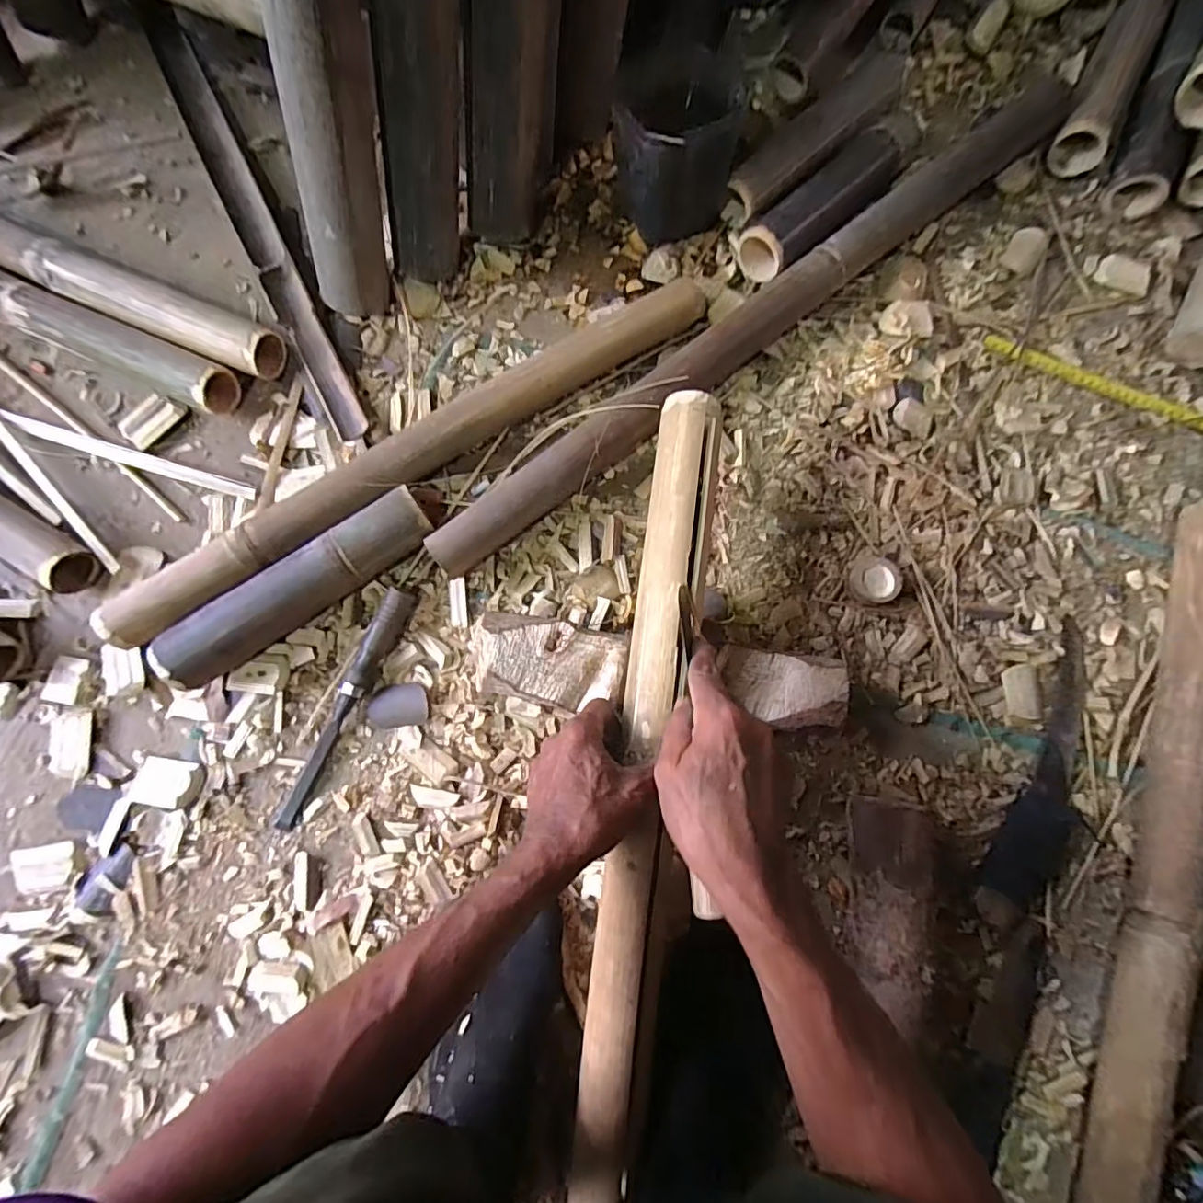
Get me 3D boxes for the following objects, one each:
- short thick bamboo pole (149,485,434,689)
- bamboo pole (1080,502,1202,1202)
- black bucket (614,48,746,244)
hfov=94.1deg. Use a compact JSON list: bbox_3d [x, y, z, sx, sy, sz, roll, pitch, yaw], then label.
[{"bbox_3d":[-0.283,-0.014,0.534,0.261,0.064,0.053,-34,80,-7],"label":"short thick bamboo pole"},{"bbox_3d":[0.504,0.218,0.494,0.057,0.054,0.657,19,79,4],"label":"bamboo pole"},{"bbox_3d":[0.073,-0.482,0.606,0.109,0.120,0.109,0,78,0],"label":"black bucket"}]

